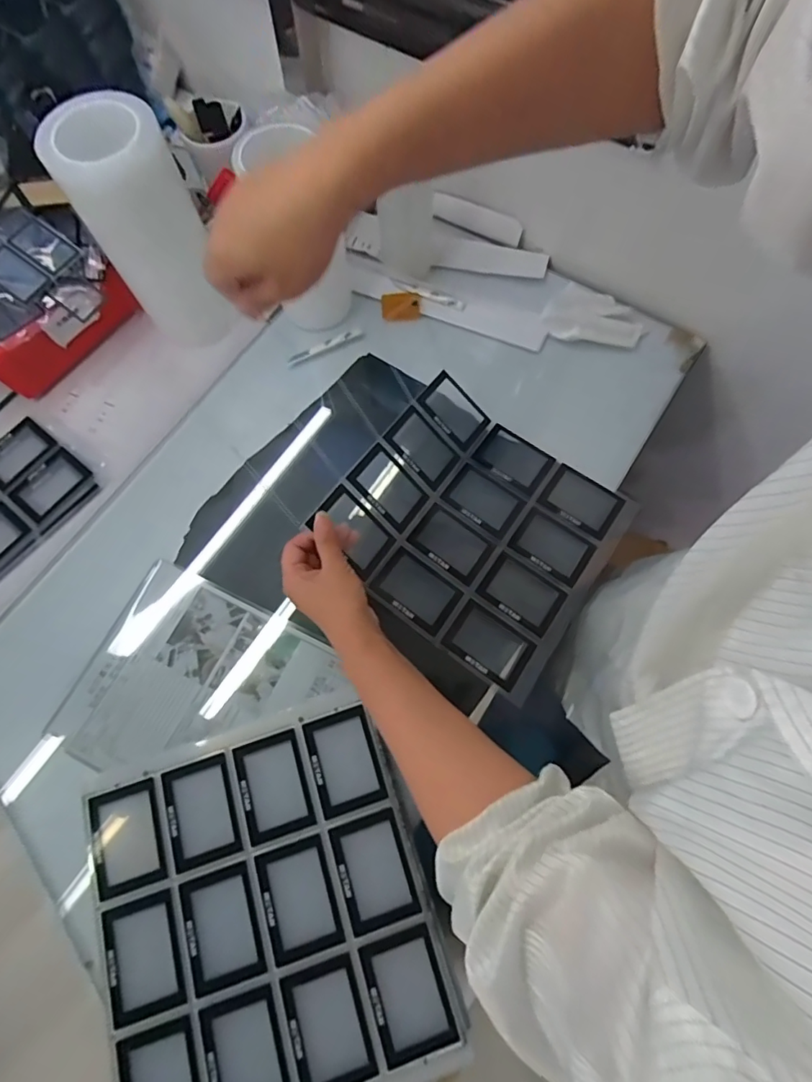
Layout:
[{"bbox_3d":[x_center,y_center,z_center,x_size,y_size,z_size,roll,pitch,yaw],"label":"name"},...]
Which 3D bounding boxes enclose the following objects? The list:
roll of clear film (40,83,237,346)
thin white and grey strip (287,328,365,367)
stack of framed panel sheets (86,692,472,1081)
[{"bbox_3d":[-0.285,-0.341,0.568,0.113,0.217,0.104,0,71,1],"label":"roll of clear film"},{"bbox_3d":[-0.108,-0.261,0.680,0.108,0.007,0.017,-25,73,-7],"label":"thin white and grey strip"},{"bbox_3d":[-0.118,0.316,0.438,0.282,0.020,0.287,-17,72,-5],"label":"stack of framed panel sheets"}]

